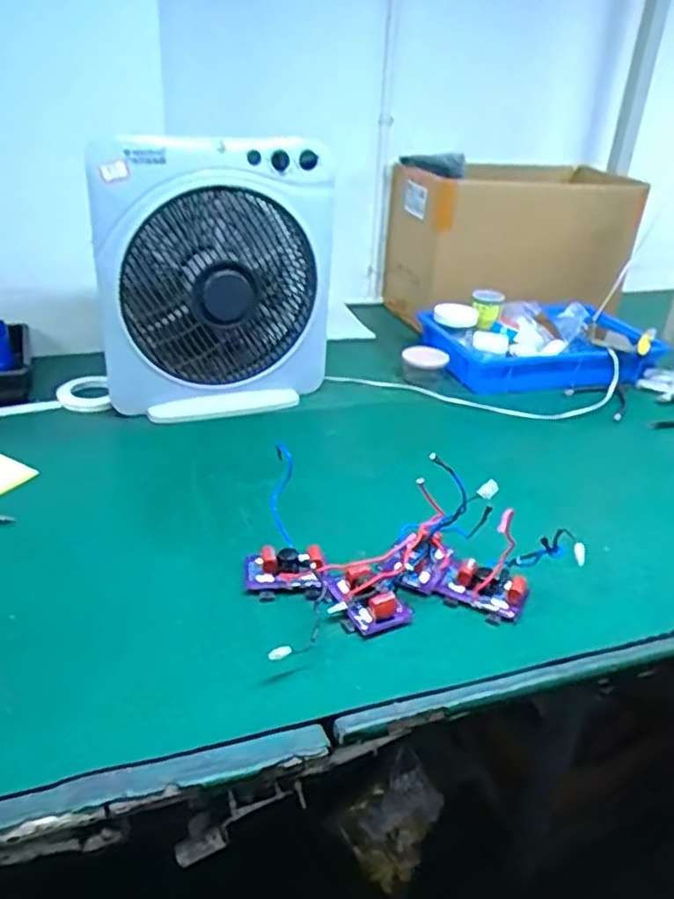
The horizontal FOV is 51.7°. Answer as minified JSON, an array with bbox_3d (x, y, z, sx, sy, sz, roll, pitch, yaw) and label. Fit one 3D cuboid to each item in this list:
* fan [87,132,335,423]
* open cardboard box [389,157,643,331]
[{"bbox_3d":[-0.189,-0.274,1.135,0.381,0.411,0.134,-6,31,-17],"label":"fan"},{"bbox_3d":[0.415,-0.493,1.667,0.543,0.337,0.322,-3,30,-12],"label":"open cardboard box"}]

